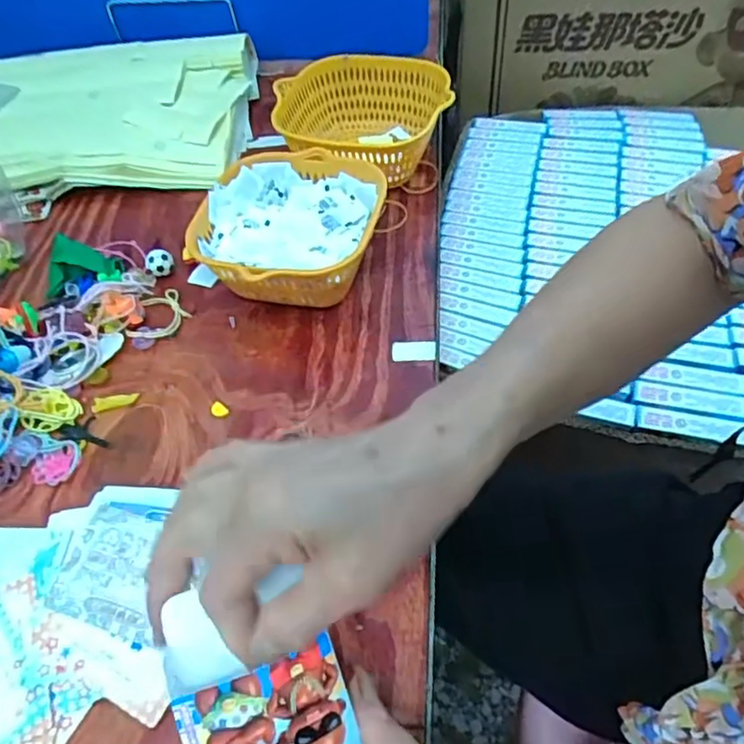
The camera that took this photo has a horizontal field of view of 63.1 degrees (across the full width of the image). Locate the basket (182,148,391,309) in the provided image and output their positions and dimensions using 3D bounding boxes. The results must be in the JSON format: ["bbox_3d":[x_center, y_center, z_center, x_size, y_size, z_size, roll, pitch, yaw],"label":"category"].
[{"bbox_3d":[-0.062,-0.106,0.481,0.132,0.062,0.143,-2,53,2],"label":"basket"}]

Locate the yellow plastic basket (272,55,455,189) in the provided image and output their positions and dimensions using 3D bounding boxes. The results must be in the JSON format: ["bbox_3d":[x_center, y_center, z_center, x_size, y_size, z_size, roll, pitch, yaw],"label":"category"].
[{"bbox_3d":[-0.008,-0.227,0.562,0.150,0.069,0.150,4,54,6],"label":"yellow plastic basket"}]

